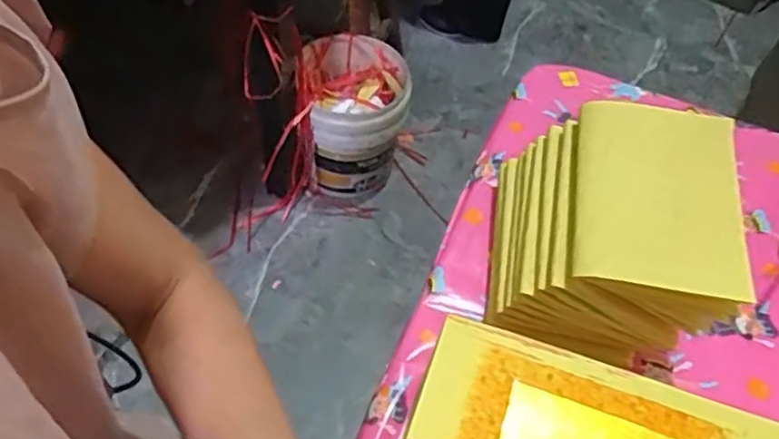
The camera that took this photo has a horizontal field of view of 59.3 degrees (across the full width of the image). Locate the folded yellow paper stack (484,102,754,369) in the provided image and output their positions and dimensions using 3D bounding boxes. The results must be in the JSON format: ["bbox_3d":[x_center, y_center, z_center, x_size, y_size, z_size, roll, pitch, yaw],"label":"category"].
[{"bbox_3d":[0.163,0.001,0.509,0.145,0.121,0.153,12,54,4],"label":"folded yellow paper stack"}]

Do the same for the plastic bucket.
[{"bbox_3d":[-0.077,-0.216,1.553,0.223,0.277,0.252,-1,54,-6],"label":"plastic bucket"}]

